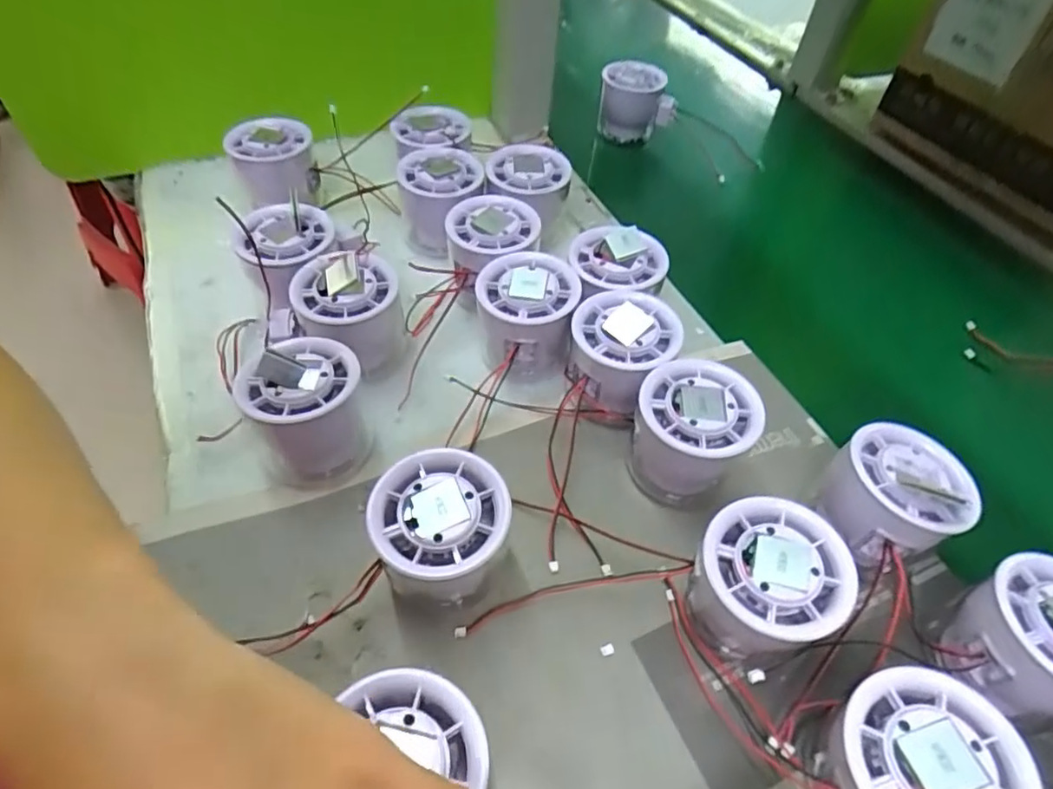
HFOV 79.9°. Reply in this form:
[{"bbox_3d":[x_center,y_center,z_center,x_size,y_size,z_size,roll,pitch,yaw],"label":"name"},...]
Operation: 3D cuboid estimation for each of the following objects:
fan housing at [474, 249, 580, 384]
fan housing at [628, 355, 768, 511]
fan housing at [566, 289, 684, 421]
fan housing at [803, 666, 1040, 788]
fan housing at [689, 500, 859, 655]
[{"bbox_3d":[0.002,-0.045,0.365,0.055,0.054,0.052,-2,51,3],"label":"fan housing"},{"bbox_3d":[0.085,0.020,0.317,0.054,0.055,0.053,2,50,-3],"label":"fan housing"},{"bbox_3d":[0.052,-0.022,0.342,0.057,0.043,0.060,14,52,8],"label":"fan housing"},{"bbox_3d":[0.133,0.136,0.225,0.061,0.057,0.059,-25,56,-21],"label":"fan housing"},{"bbox_3d":[0.102,0.082,0.268,0.057,0.056,0.056,2,50,-3],"label":"fan housing"}]

